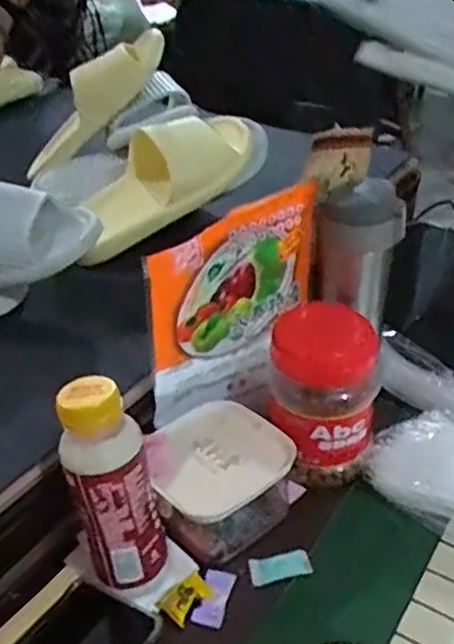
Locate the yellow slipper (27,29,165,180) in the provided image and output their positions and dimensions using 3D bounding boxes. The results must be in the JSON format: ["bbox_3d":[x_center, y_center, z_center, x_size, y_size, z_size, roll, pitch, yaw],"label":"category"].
[{"bbox_3d":[-0.178,-0.283,0.859,0.233,0.070,0.087,-47,39,7],"label":"yellow slipper"}]

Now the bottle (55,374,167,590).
[{"bbox_3d":[-0.080,0.116,0.479,0.057,0.165,0.047,-10,34,-11],"label":"bottle"}]

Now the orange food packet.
[{"bbox_3d":[0.010,-0.003,0.580,0.172,0.189,0.025,-22,39,-28],"label":"orange food packet"}]

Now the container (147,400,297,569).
[{"bbox_3d":[-0.013,0.131,0.566,0.111,0.068,0.110,-25,40,-31],"label":"container"}]

